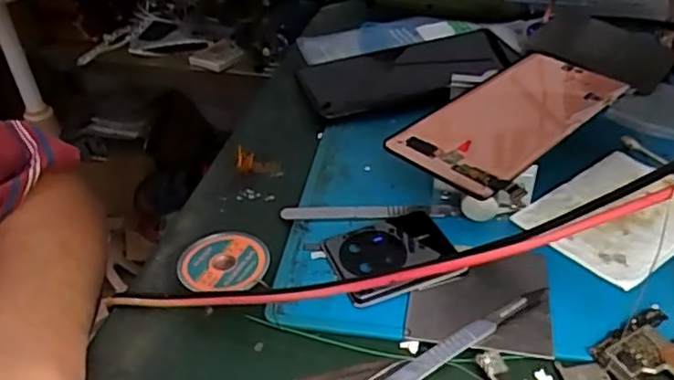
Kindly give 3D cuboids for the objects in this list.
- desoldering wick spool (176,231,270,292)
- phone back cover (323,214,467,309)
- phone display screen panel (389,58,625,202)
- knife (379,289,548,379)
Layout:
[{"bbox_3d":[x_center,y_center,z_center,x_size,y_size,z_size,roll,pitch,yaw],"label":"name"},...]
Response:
[{"bbox_3d":[-0.058,0.040,0.321,0.046,0.015,0.044,-2,37,2],"label":"desoldering wick spool"},{"bbox_3d":[0.029,0.034,0.326,0.062,0.005,0.054,-15,39,-15],"label":"phone back cover"},{"bbox_3d":[0.106,-0.047,0.373,0.073,0.009,0.153,32,50,32],"label":"phone display screen panel"},{"bbox_3d":[0.043,0.074,0.276,0.133,0.007,0.012,-24,42,-24],"label":"knife"}]

